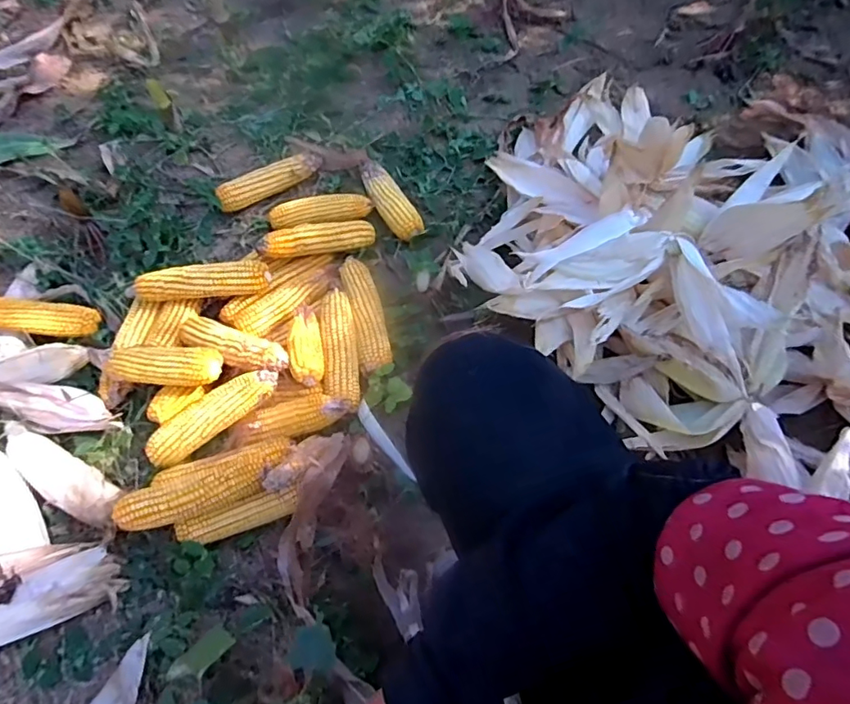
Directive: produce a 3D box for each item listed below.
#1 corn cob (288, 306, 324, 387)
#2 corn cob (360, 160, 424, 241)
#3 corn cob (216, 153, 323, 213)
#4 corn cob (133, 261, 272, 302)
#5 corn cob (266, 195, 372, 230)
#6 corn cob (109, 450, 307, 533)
[{"bbox_3d":[-0.176,-0.013,0.783,0.049,0.038,0.129,-8,63,-2],"label":"corn cob"},{"bbox_3d":[-0.067,-0.275,0.973,0.057,0.044,0.197,-27,65,-11],"label":"corn cob"},{"bbox_3d":[-0.293,-0.327,1.014,0.211,0.050,0.047,-35,67,-15],"label":"corn cob"},{"bbox_3d":[-0.351,-0.110,0.833,0.209,0.042,0.044,-6,63,-1],"label":"corn cob"},{"bbox_3d":[-0.188,-0.253,0.959,0.183,0.040,0.047,-2,63,1],"label":"corn cob"},{"bbox_3d":[-0.272,0.179,0.686,0.225,0.064,0.056,-16,64,-6],"label":"corn cob"}]

